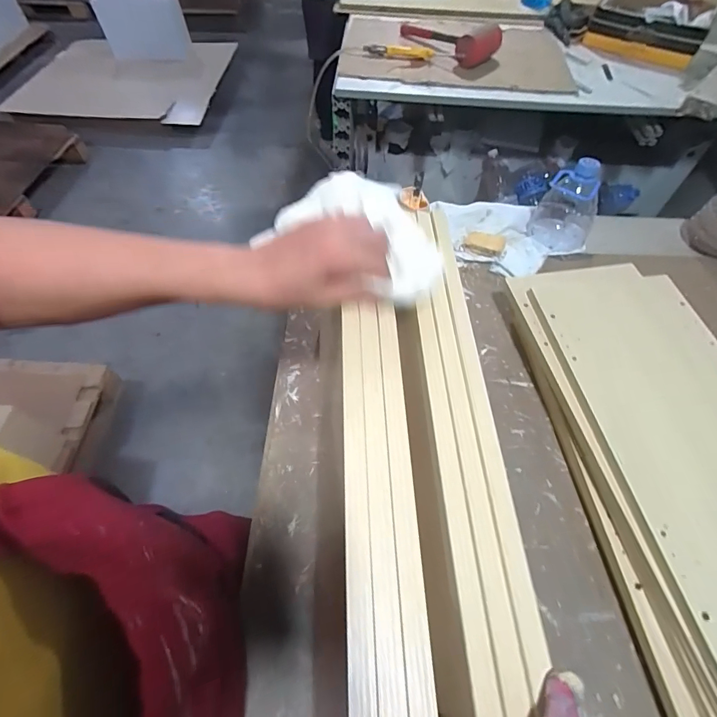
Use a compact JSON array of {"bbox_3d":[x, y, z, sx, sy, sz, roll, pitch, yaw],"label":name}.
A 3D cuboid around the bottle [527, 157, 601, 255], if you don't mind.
[{"bbox_3d":[0.348,-0.253,0.646,0.095,0.123,0.114,28,61,16],"label":"bottle"}]

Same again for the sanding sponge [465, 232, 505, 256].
[{"bbox_3d":[0.208,-0.191,0.648,0.059,0.016,0.038,21,59,12],"label":"sanding sponge"}]

